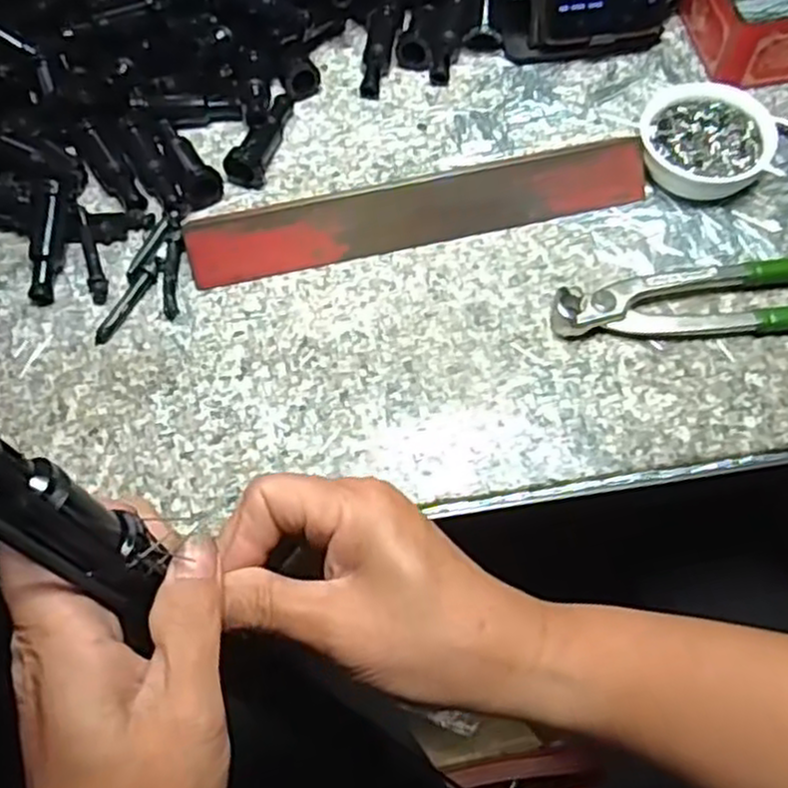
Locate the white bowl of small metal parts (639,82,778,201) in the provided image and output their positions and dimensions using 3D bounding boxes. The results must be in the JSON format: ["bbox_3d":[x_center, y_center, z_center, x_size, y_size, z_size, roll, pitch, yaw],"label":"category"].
[{"bbox_3d":[0.177,-0.144,0.445,0.072,0.029,0.066,-1,63,3],"label":"white bowl of small metal parts"}]

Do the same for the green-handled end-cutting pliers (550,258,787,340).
[{"bbox_3d":[0.184,-0.053,0.406,0.199,0.017,0.044,-6,63,0],"label":"green-handled end-cutting pliers"}]

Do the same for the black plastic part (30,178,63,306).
[{"bbox_3d":[-0.195,-0.085,0.432,0.014,0.012,0.068,1,82,4],"label":"black plastic part"}]

